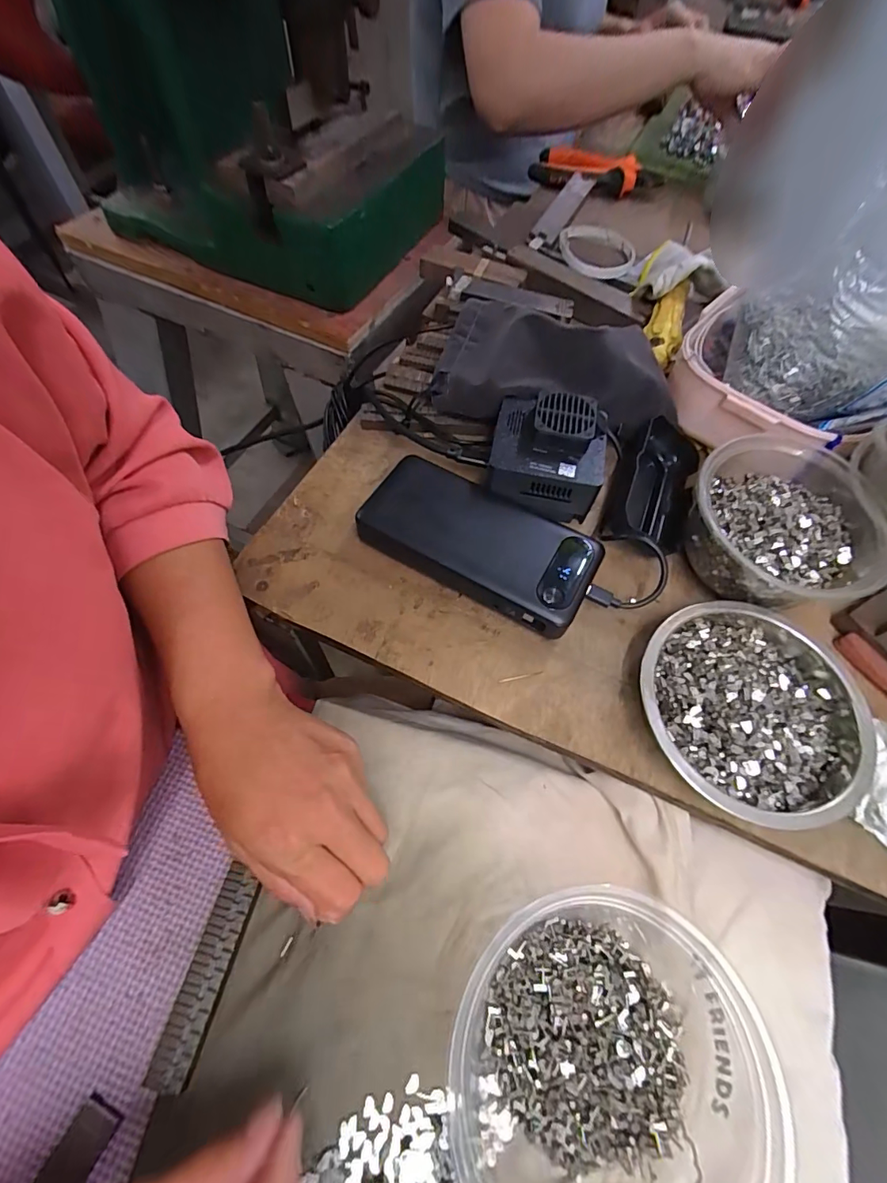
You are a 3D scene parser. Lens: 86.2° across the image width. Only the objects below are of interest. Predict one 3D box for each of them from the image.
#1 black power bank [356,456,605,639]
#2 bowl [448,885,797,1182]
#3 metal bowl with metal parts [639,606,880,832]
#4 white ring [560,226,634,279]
[{"bbox_3d":[0.023,-0.034,0.314,0.151,0.025,0.073,28,64,11],"label":"black power bank"},{"bbox_3d":[0.085,0.213,0.213,0.147,0.059,0.133,17,62,5],"label":"bowl"},{"bbox_3d":[0.177,0.065,0.269,0.128,0.030,0.118,1,62,-3],"label":"metal bowl with metal parts"},{"bbox_3d":[0.159,-0.347,0.477,0.075,0.016,0.075,1,62,-3],"label":"white ring"}]

